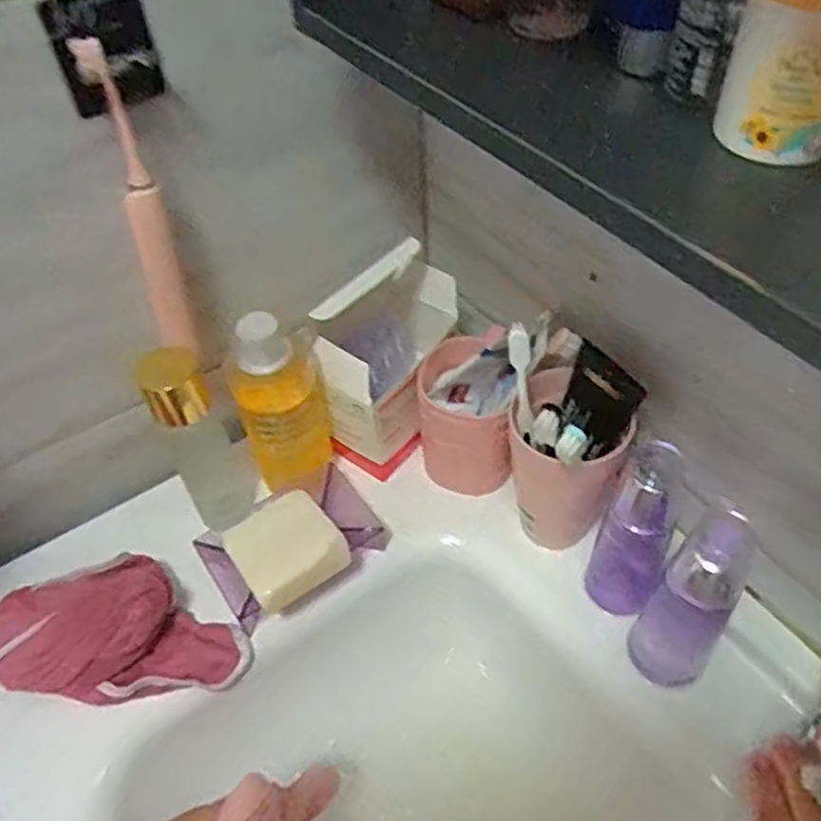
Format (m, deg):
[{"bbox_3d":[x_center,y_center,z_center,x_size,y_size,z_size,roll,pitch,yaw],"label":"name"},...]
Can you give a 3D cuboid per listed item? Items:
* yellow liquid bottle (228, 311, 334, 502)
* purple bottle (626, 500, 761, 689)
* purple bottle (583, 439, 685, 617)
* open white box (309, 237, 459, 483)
[{"bbox_3d":[-0.093,-0.002,0.553,0.064,0.154,0.056,-17,51,-11],"label":"yellow liquid bottle"},{"bbox_3d":[0.174,0.119,0.452,0.046,0.155,0.043,-2,50,2],"label":"purple bottle"},{"bbox_3d":[0.151,0.083,0.491,0.045,0.146,0.040,19,53,18],"label":"purple bottle"},{"bbox_3d":[-0.009,-0.041,0.592,0.131,0.163,0.064,-37,57,-25],"label":"open white box"}]

